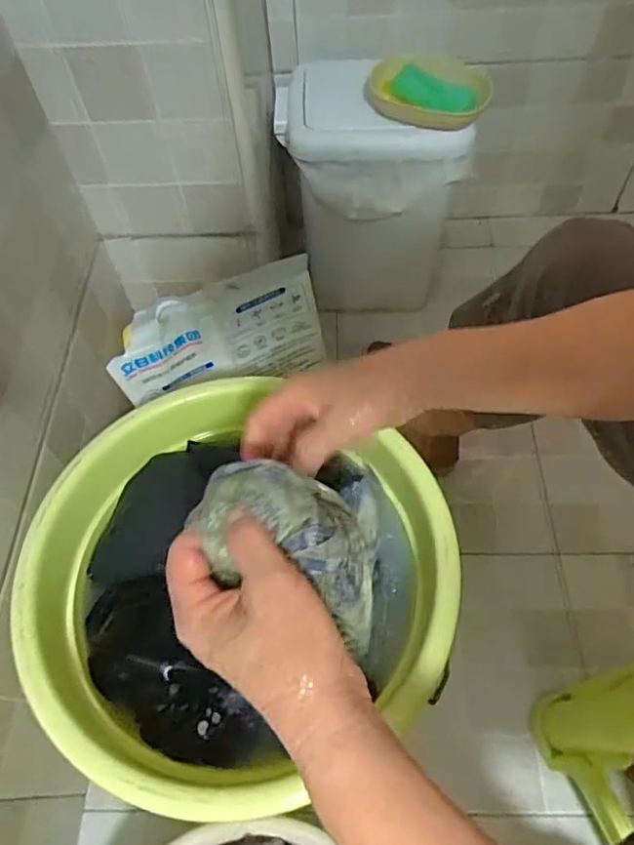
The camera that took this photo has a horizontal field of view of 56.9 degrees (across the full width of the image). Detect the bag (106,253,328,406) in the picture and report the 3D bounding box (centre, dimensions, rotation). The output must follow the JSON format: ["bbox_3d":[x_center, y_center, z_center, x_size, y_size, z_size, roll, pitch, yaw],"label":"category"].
[{"bbox_3d":[-0.120,-0.101,0.721,0.261,0.154,0.039,-20,60,-9],"label":"bag"}]

